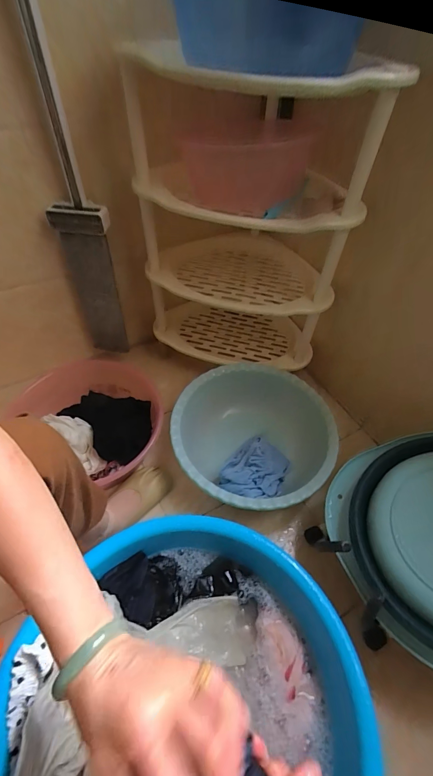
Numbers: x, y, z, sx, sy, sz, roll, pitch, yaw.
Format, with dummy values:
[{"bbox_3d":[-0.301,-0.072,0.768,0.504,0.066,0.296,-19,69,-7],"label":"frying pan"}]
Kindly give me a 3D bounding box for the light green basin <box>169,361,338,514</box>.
[{"bbox_3d":[0.085,0.124,0.799,0.358,0.122,0.362,2,50,-2],"label":"light green basin"}]

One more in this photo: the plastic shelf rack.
[{"bbox_3d":[0.046,-0.339,0.775,0.425,0.608,0.323,-6,51,-9],"label":"plastic shelf rack"}]

